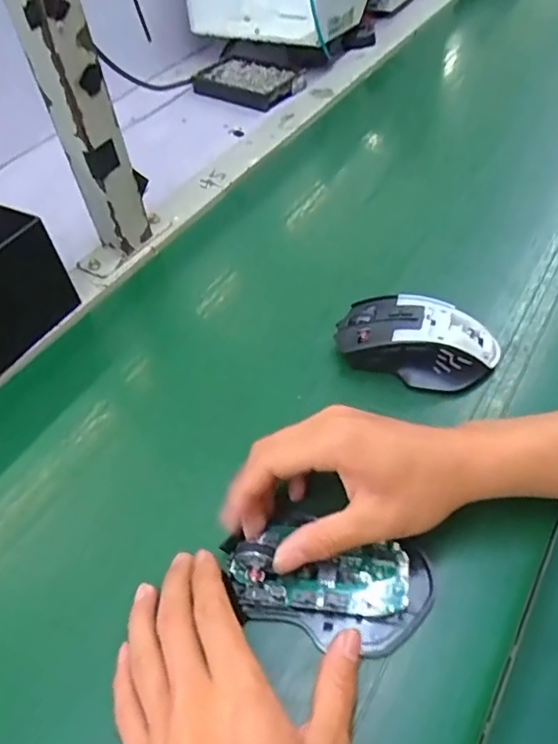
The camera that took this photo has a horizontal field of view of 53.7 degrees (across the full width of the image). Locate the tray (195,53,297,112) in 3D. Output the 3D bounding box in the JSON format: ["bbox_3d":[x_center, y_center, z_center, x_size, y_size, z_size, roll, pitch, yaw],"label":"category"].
[{"bbox_3d":[-0.045,-0.412,0.775,0.158,0.018,0.104,27,57,26],"label":"tray"}]

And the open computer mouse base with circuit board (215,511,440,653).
[{"bbox_3d":[0.027,0.111,0.305,0.115,0.031,0.068,8,51,5],"label":"open computer mouse base with circuit board"}]

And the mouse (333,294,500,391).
[{"bbox_3d":[0.101,-0.023,0.409,0.113,0.038,0.059,13,52,17],"label":"mouse"}]

